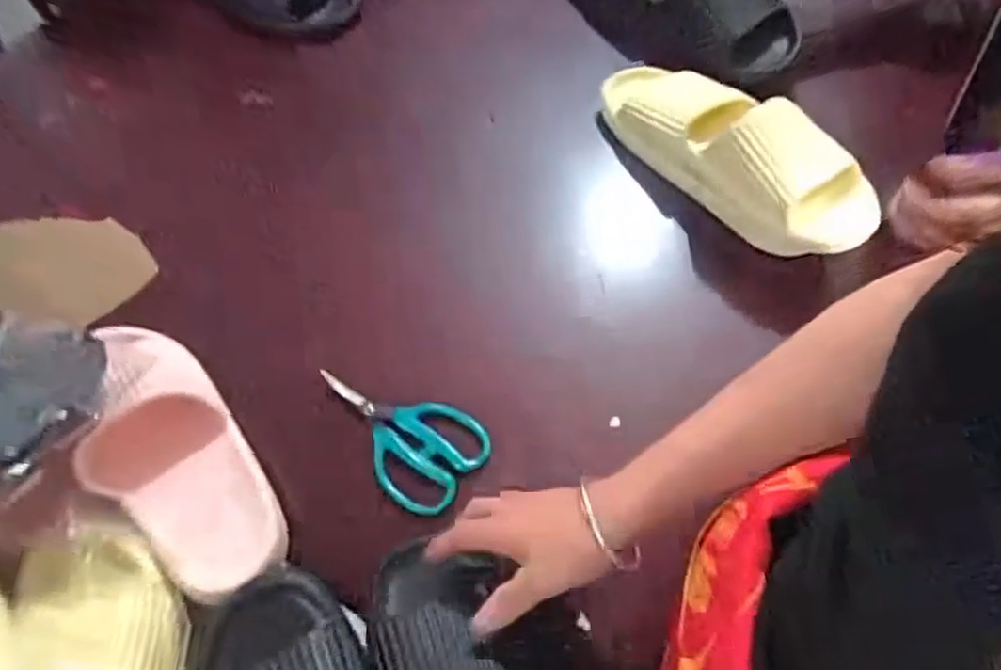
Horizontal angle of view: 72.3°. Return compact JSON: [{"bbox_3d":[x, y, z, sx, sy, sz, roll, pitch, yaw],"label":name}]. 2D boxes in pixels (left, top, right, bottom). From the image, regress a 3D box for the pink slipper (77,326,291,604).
[{"bbox_3d":[-0.249,0.075,0.493,0.098,0.069,0.255,-35,64,-15],"label":"pink slipper"}]

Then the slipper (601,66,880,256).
[{"bbox_3d":[0.203,-0.174,0.628,0.103,0.078,0.298,-35,64,-15],"label":"slipper"}]

